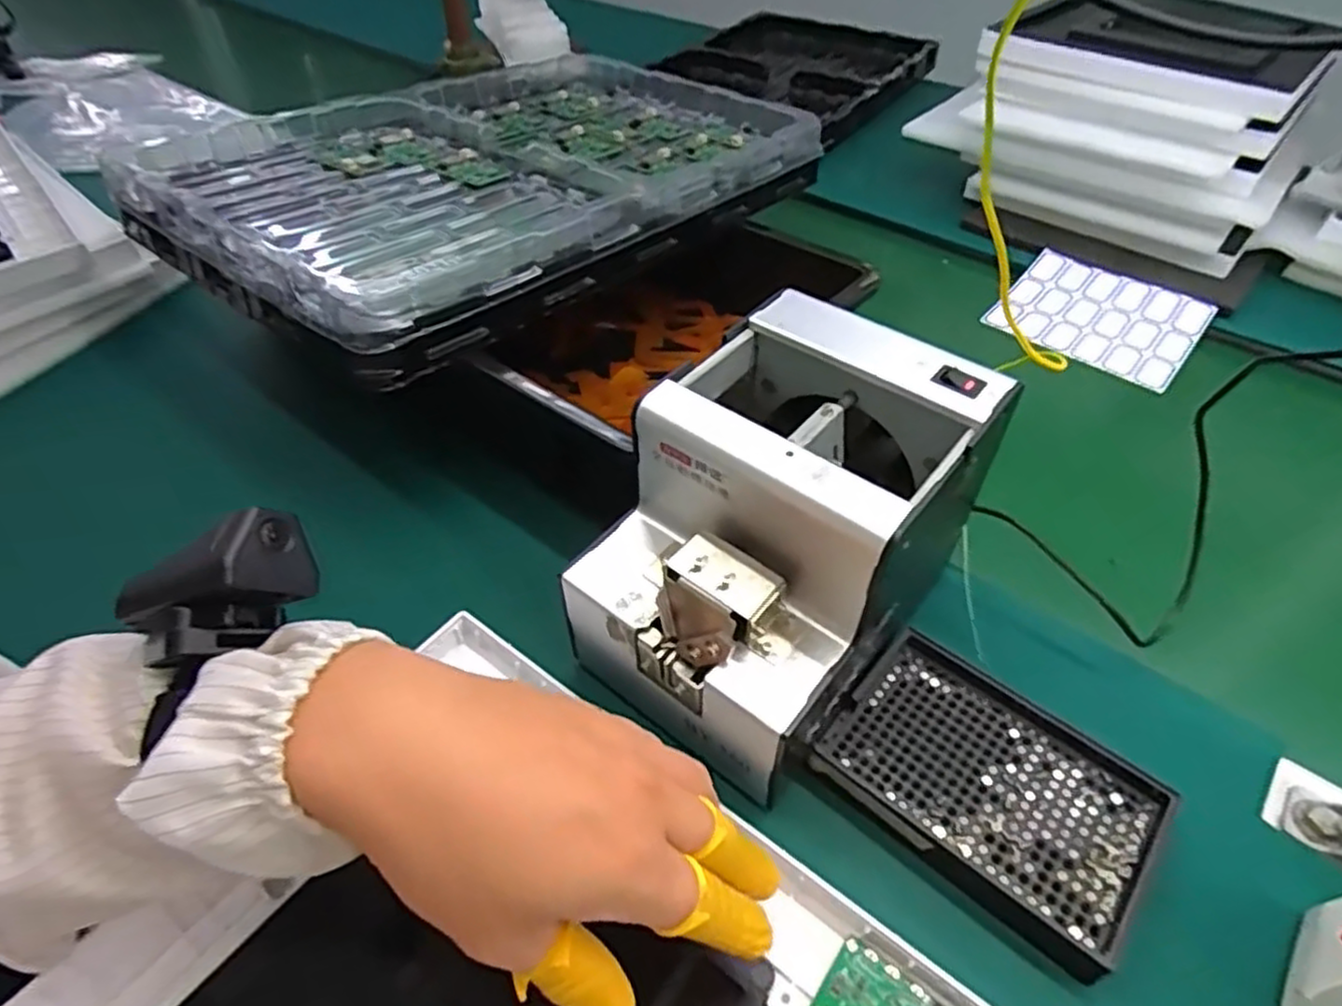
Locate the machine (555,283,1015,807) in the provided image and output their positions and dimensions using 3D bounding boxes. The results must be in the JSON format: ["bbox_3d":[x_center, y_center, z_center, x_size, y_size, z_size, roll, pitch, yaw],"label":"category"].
[{"bbox_3d":[0.051,0.012,0.354,0.126,0.132,0.170,32,53,25],"label":"machine"}]

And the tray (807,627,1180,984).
[{"bbox_3d":[0.148,0.130,0.347,0.139,0.020,0.100,35,54,27],"label":"tray"}]

